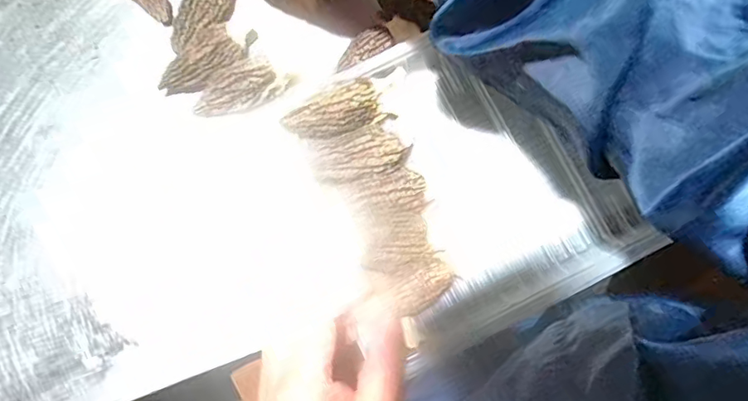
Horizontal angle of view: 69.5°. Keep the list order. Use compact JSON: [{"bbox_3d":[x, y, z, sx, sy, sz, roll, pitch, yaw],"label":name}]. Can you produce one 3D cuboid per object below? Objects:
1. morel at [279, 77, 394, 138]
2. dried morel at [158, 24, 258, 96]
[{"bbox_3d":[-0.024,-0.060,0.361,0.068,0.017,0.028,-31,81,-4],"label":"morel"},{"bbox_3d":[-0.122,-0.104,0.400,0.077,0.024,0.030,-37,81,-5],"label":"dried morel"}]

